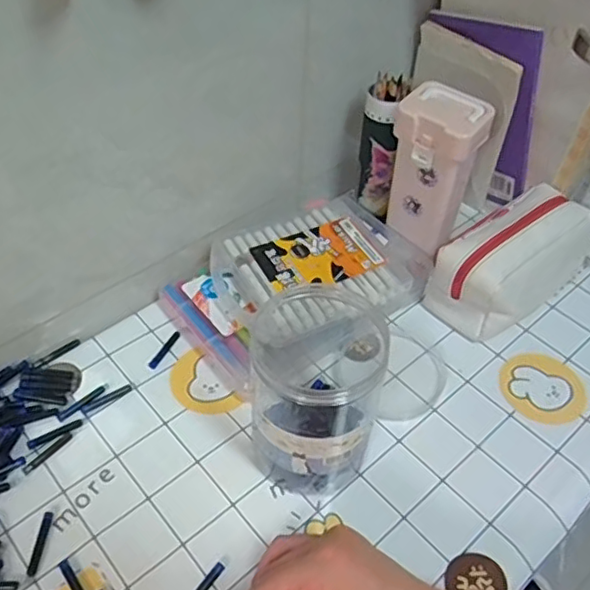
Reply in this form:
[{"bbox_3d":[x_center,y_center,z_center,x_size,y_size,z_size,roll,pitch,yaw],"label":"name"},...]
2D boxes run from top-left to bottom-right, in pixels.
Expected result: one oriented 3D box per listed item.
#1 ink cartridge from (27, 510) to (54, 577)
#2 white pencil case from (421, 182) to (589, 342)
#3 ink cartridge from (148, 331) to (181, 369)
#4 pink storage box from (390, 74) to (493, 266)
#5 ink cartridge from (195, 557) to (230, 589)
[{"bbox_3d":[-0.193,0.187,0.462,0.007,0.004,0.047,3,47,-1],"label":"ink cartridge"},{"bbox_3d":[0.233,-0.041,0.639,0.193,0.093,0.091,-33,57,-29],"label":"white pencil case"},{"bbox_3d":[-0.125,0.053,0.589,0.008,0.005,0.046,21,49,15],"label":"ink cartridge"},{"bbox_3d":[0.143,-0.128,0.637,0.085,0.155,0.068,26,51,19],"label":"pink storage box"},{"bbox_3d":[-0.068,0.215,0.446,0.008,0.005,0.057,31,52,23],"label":"ink cartridge"}]

